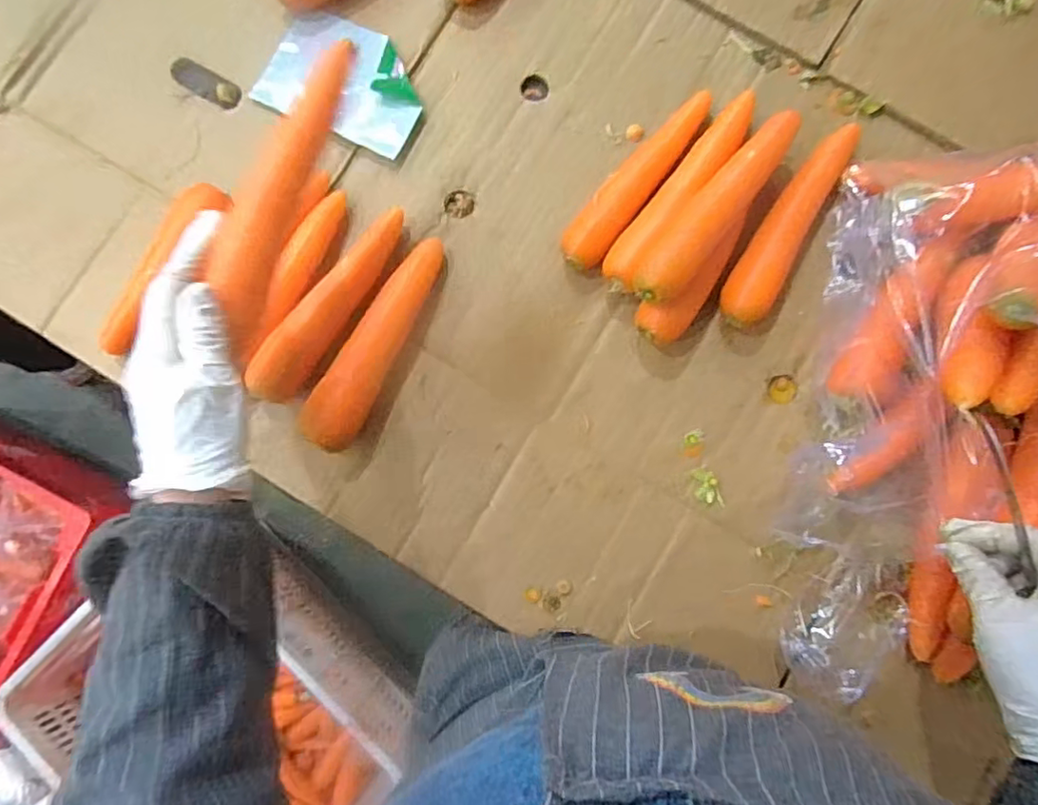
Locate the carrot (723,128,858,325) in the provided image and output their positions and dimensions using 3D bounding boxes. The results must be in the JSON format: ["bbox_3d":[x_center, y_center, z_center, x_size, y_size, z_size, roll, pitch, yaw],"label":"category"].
[{"bbox_3d":[0.213,-0.138,0.449,0.039,0.029,0.183,33,85,3],"label":"carrot"}]

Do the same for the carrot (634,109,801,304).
[{"bbox_3d":[0.147,-0.143,0.417,0.039,0.032,0.180,40,85,4],"label":"carrot"}]

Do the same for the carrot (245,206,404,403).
[{"bbox_3d":[-0.147,-0.078,0.448,0.032,0.038,0.173,30,85,3],"label":"carrot"}]

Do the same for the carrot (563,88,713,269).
[{"bbox_3d":[0.096,-0.180,0.460,0.035,0.032,0.180,37,85,4],"label":"carrot"}]

